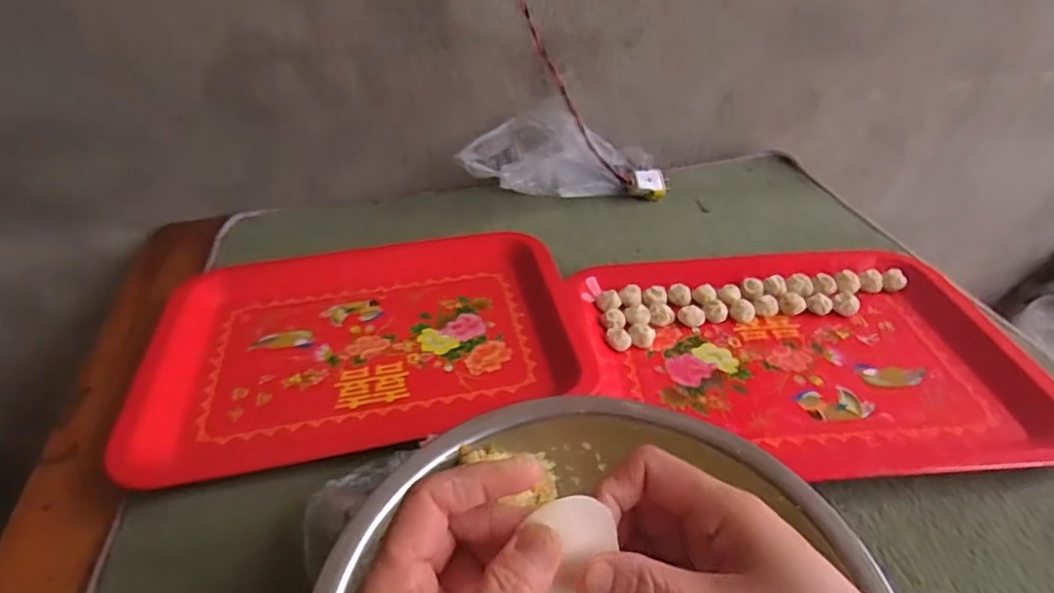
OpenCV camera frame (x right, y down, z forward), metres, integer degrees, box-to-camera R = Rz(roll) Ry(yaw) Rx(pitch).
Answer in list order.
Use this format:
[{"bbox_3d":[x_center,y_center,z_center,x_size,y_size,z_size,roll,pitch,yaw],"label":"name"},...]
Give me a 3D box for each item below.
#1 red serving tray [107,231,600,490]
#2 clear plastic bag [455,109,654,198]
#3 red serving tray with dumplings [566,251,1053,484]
[{"bbox_3d":[-0.147,0.031,0.568,0.370,0.026,0.266,-10,39,-10],"label":"red serving tray"},{"bbox_3d":[0.040,-0.174,0.766,0.243,0.097,0.089,-12,40,-13],"label":"clear plastic bag"},{"bbox_3d":[0.233,0.045,0.529,0.360,0.024,0.247,0,38,1],"label":"red serving tray with dumplings"}]

